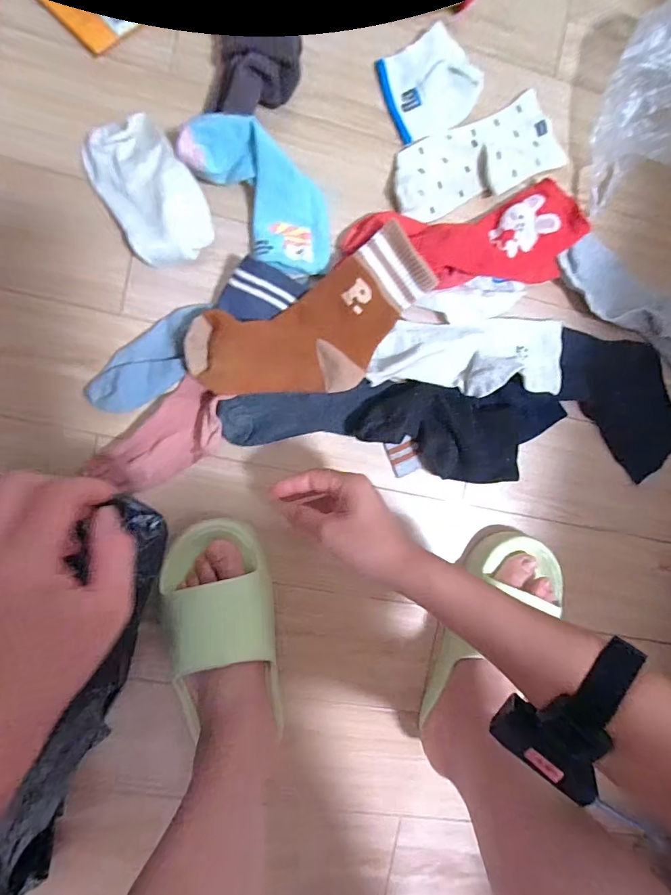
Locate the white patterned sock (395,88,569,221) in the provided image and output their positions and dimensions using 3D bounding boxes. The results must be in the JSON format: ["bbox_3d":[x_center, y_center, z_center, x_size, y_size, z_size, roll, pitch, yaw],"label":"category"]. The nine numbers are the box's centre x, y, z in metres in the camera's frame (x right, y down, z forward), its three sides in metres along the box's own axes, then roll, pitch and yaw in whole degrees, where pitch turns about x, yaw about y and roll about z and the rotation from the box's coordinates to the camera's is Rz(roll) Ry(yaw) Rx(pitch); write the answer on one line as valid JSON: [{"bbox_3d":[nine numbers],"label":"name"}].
[{"bbox_3d":[0.153,-0.314,0.478,0.200,0.016,0.084,-27,94,-6],"label":"white patterned sock"}]

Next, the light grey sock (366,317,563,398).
[{"bbox_3d":[0.148,-0.099,0.471,0.218,0.030,0.080,-2,92,-7],"label":"light grey sock"}]

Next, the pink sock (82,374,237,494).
[{"bbox_3d":[-0.171,-0.005,0.445,0.143,0.024,0.068,-44,96,-4],"label":"pink sock"}]

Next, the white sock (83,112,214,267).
[{"bbox_3d":[-0.182,-0.249,0.429,0.083,0.039,0.141,-32,95,-5],"label":"white sock"}]

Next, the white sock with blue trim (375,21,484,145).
[{"bbox_3d":[0.101,-0.388,0.471,0.102,0.016,0.091,-29,95,-5],"label":"white sock with blue trim"}]

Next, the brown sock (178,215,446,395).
[{"bbox_3d":[-0.018,-0.115,0.449,0.251,0.039,0.120,-28,94,-6],"label":"brown sock"}]

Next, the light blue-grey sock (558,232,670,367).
[{"bbox_3d":[0.370,-0.159,0.508,0.251,0.015,0.087,29,88,-7],"label":"light blue-grey sock"}]

